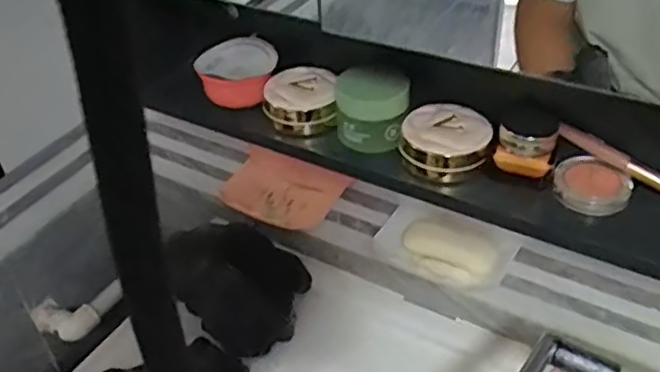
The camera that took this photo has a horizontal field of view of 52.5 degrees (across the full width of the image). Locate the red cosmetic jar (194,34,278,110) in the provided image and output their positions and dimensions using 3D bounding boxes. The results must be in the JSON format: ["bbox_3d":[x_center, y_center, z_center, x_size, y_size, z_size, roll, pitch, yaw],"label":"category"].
[{"bbox_3d":[-0.092,-0.119,0.680,0.075,0.043,0.081,-2,39,2],"label":"red cosmetic jar"}]

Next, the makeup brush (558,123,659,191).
[{"bbox_3d":[0.236,-0.012,0.513,0.129,0.017,0.013,32,49,15],"label":"makeup brush"}]

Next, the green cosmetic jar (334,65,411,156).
[{"bbox_3d":[0.036,-0.068,0.592,0.064,0.056,0.056,3,40,8],"label":"green cosmetic jar"}]

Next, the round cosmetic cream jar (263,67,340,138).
[{"bbox_3d":[-0.028,-0.083,0.641,0.067,0.037,0.066,-2,39,2],"label":"round cosmetic cream jar"}]

